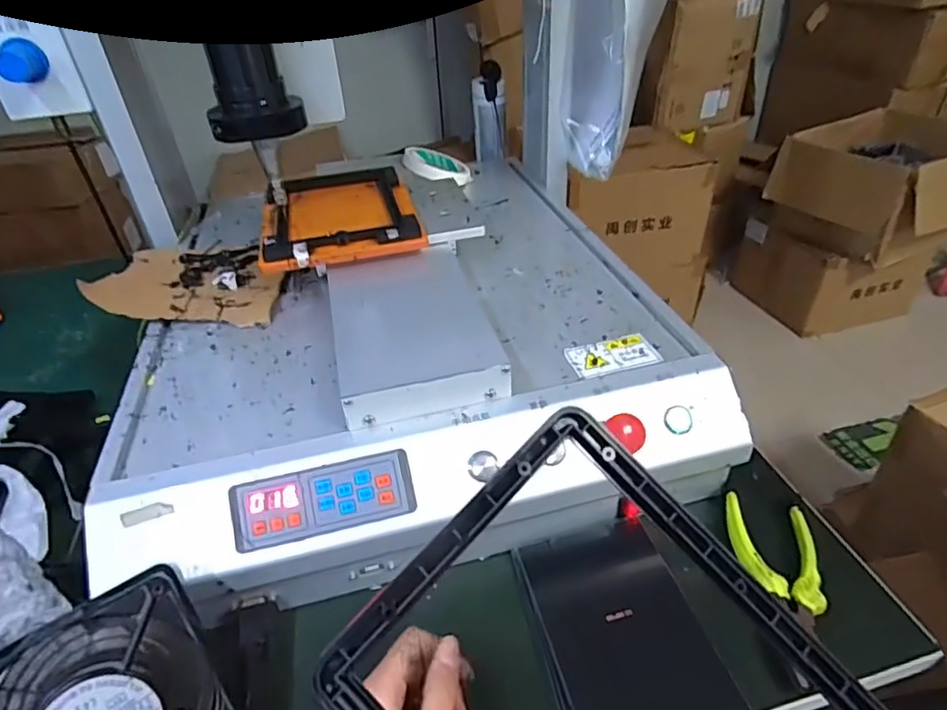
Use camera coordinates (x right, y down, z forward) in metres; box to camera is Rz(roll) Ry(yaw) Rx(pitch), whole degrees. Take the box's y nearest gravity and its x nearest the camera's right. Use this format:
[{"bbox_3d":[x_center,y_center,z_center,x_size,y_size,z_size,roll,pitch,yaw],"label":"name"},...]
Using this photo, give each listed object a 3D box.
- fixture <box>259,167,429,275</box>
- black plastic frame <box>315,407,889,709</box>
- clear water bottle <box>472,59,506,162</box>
[{"bbox_3d":[-0.138,-0.152,0.587,0.151,0.027,0.202,-10,38,-8],"label":"fixture"},{"bbox_3d":[0.049,0.110,0.173,0.118,0.006,0.162,-43,86,-15],"label":"black plastic frame"},{"bbox_3d":[0.025,-0.362,0.851,0.050,0.127,0.045,-1,37,3],"label":"clear water bottle"}]

